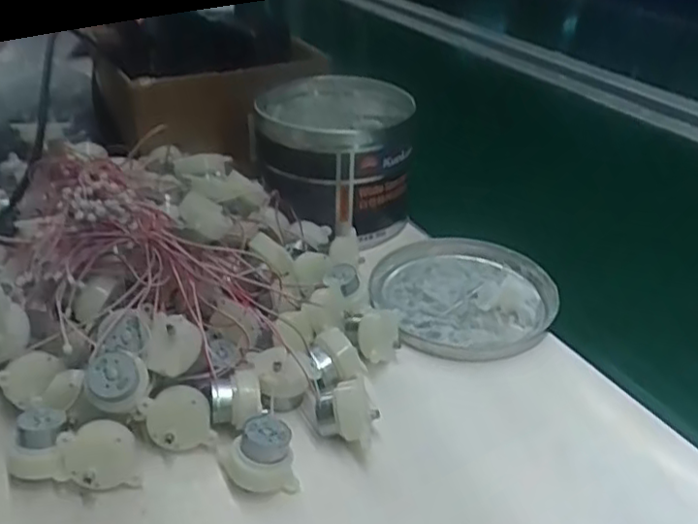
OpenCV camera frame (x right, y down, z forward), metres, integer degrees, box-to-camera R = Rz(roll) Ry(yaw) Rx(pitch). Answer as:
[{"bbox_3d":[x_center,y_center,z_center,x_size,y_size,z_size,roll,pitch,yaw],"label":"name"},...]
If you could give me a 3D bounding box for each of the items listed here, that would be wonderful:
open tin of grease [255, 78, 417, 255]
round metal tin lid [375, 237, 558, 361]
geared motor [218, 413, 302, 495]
[{"bbox_3d":[-0.013,-0.085,0.552,0.128,0.101,0.143,-1,32,-6],"label":"open tin of grease"},{"bbox_3d":[0.081,0.022,0.470,0.127,0.018,0.130,2,32,-1],"label":"round metal tin lid"},{"bbox_3d":[-0.046,0.097,0.330,0.035,0.031,0.029,-4,32,-11],"label":"geared motor"}]

